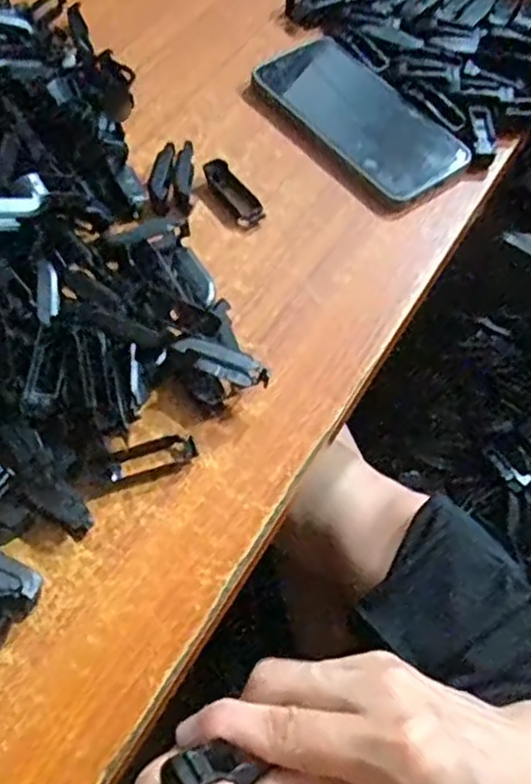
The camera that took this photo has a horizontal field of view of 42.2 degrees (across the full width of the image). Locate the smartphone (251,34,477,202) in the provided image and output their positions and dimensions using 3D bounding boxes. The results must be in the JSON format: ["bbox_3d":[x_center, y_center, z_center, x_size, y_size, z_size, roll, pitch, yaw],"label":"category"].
[{"bbox_3d":[0.066,-0.205,0.499,0.073,0.008,0.167,-34,65,-16],"label":"smartphone"}]

